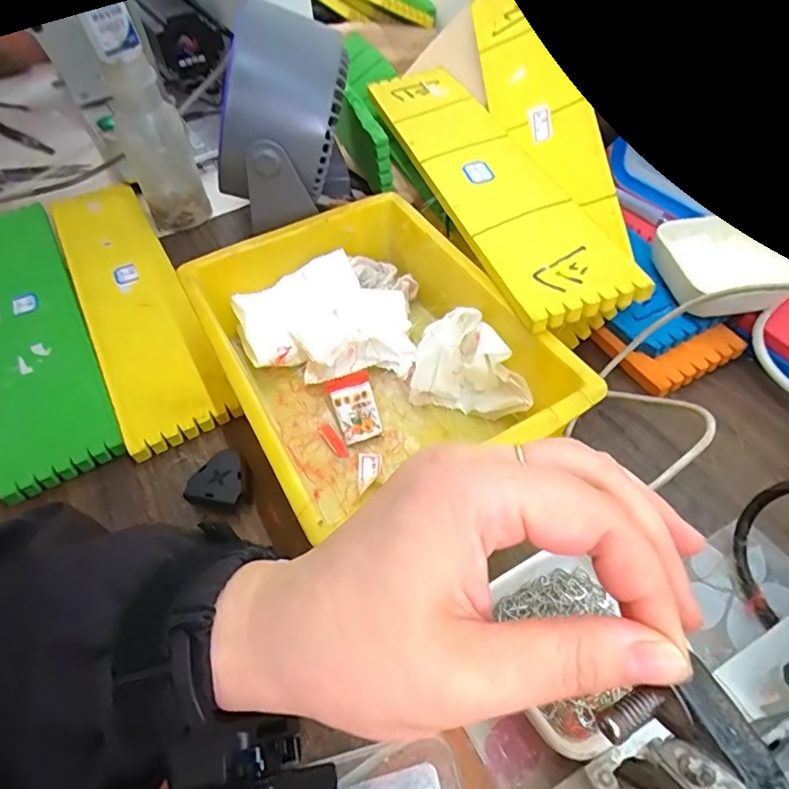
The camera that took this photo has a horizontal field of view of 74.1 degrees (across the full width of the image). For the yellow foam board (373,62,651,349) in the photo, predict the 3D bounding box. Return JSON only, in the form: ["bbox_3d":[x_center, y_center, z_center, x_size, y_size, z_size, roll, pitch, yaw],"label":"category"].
[{"bbox_3d":[0.069,-0.175,0.411,0.084,0.017,0.356,-16,53,-8],"label":"yellow foam board"}]

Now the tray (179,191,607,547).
[{"bbox_3d":[-0.017,-0.028,0.350,0.173,0.063,0.240,-26,55,-16],"label":"tray"}]

